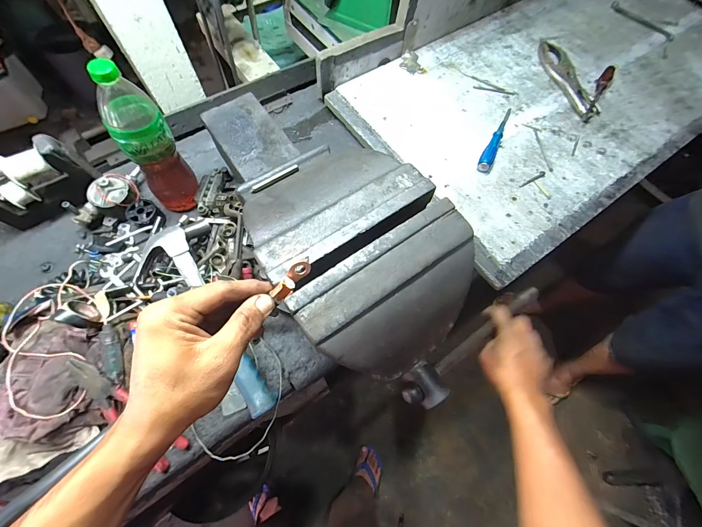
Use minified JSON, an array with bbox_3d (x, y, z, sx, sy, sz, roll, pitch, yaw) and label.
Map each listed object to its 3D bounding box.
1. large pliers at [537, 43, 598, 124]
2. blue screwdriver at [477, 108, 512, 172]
[{"bbox_3d":[0.531,-0.460,0.749,0.062,0.018,0.265,-9,69,-6],"label":"large pliers"},{"bbox_3d":[0.320,-0.279,0.662,0.027,0.021,0.201,26,70,8],"label":"blue screwdriver"}]

